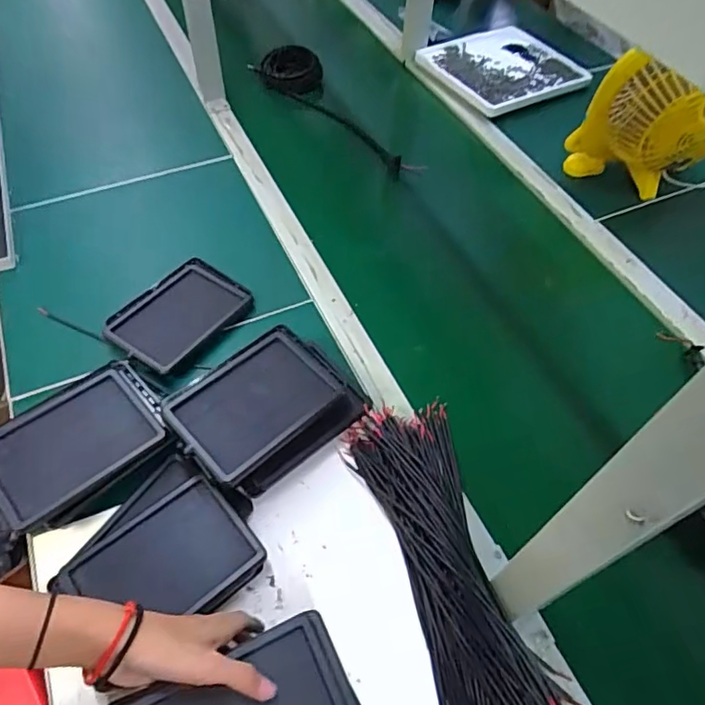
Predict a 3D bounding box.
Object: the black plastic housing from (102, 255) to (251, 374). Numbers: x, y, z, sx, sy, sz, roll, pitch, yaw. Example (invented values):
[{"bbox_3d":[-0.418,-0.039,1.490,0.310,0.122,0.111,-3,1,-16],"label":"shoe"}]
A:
[{"bbox_3d":[-0.233,-0.050,0.725,0.129,0.023,0.171,35,60,20],"label":"black plastic housing"}]

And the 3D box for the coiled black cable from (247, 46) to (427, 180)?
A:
[{"bbox_3d":[-0.024,-0.492,1.107,0.394,0.118,0.042,33,55,-14],"label":"coiled black cable"}]

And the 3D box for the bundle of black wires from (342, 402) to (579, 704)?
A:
[{"bbox_3d":[0.100,0.212,0.539,0.123,0.049,0.379,-12,56,-11],"label":"bundle of black wires"}]

